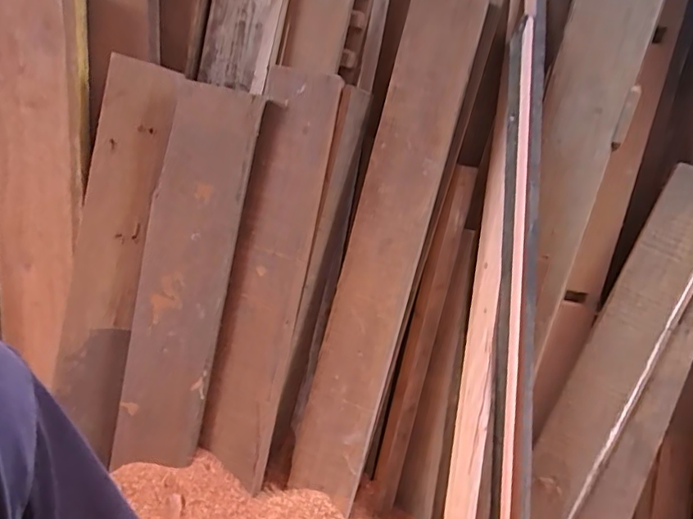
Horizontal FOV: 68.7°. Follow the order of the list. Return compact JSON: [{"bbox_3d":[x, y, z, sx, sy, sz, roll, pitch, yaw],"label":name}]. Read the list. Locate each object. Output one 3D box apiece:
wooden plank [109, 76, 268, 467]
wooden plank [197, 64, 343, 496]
[{"bbox_3d":[-0.255,0.037,0.795,0.140,0.597,0.022,14,7,3],"label":"wooden plank"},{"bbox_3d":[-0.127,0.032,0.800,0.123,0.632,0.033,14,7,21],"label":"wooden plank"}]

